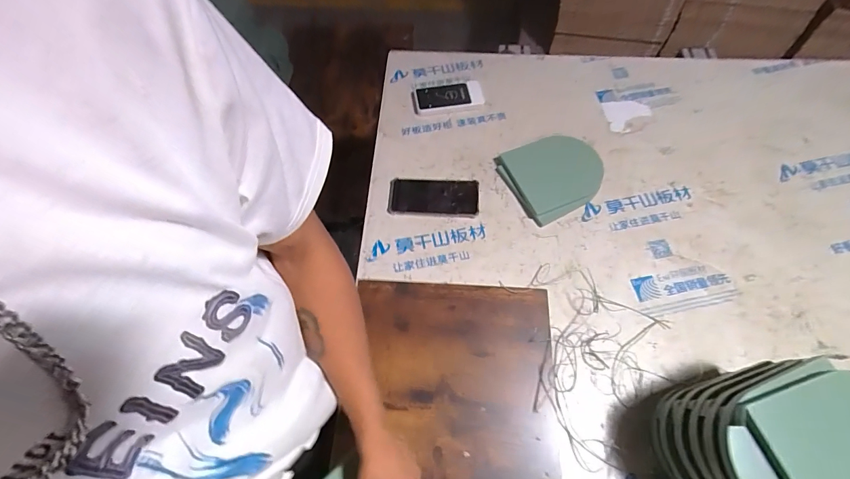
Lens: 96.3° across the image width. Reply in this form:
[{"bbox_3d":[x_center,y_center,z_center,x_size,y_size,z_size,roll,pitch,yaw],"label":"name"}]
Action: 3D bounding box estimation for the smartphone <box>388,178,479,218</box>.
[{"bbox_3d":[0.016,-0.081,0.727,0.171,0.016,0.078,4,65,3],"label":"smartphone"}]

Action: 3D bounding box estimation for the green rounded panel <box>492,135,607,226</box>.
[{"bbox_3d":[0.243,-0.128,0.727,0.172,0.037,0.165,-25,67,-11],"label":"green rounded panel"}]

